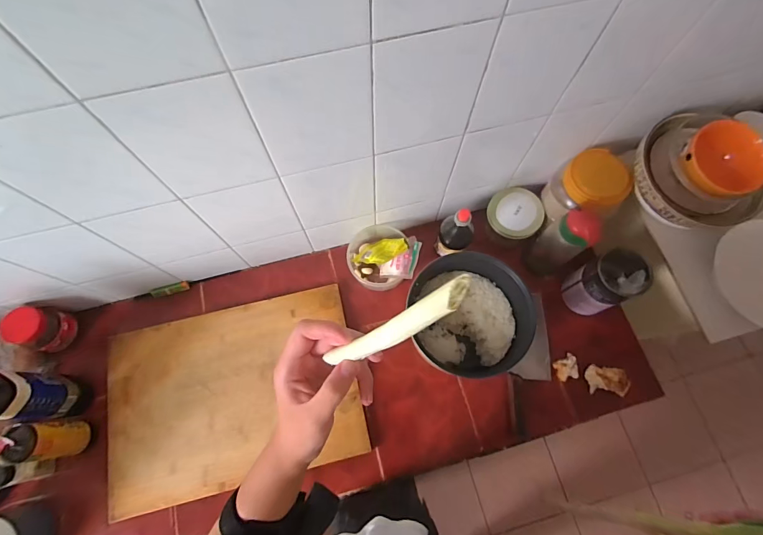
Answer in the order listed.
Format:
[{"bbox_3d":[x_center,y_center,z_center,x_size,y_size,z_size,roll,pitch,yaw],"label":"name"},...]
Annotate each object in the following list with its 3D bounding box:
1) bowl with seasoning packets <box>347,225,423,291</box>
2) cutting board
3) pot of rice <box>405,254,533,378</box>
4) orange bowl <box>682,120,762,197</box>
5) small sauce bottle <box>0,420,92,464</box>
[{"bbox_3d":[0.001,-0.022,0.806,0.132,0.120,0.140,0,72,-1],"label":"bowl with seasoning packets"},{"bbox_3d":[-0.291,0.247,0.749,0.476,0.024,0.338,-13,72,-5],"label":"cutting board"},{"bbox_3d":[0.171,0.095,0.737,0.199,0.132,0.203,1,72,-1],"label":"pot of rice"},{"bbox_3d":[0.579,-0.178,0.638,0.121,0.053,0.126,-30,75,-10],"label":"orange bowl"},{"bbox_3d":[-0.576,0.290,0.617,0.049,0.205,0.059,-10,72,-4],"label":"small sauce bottle"}]

